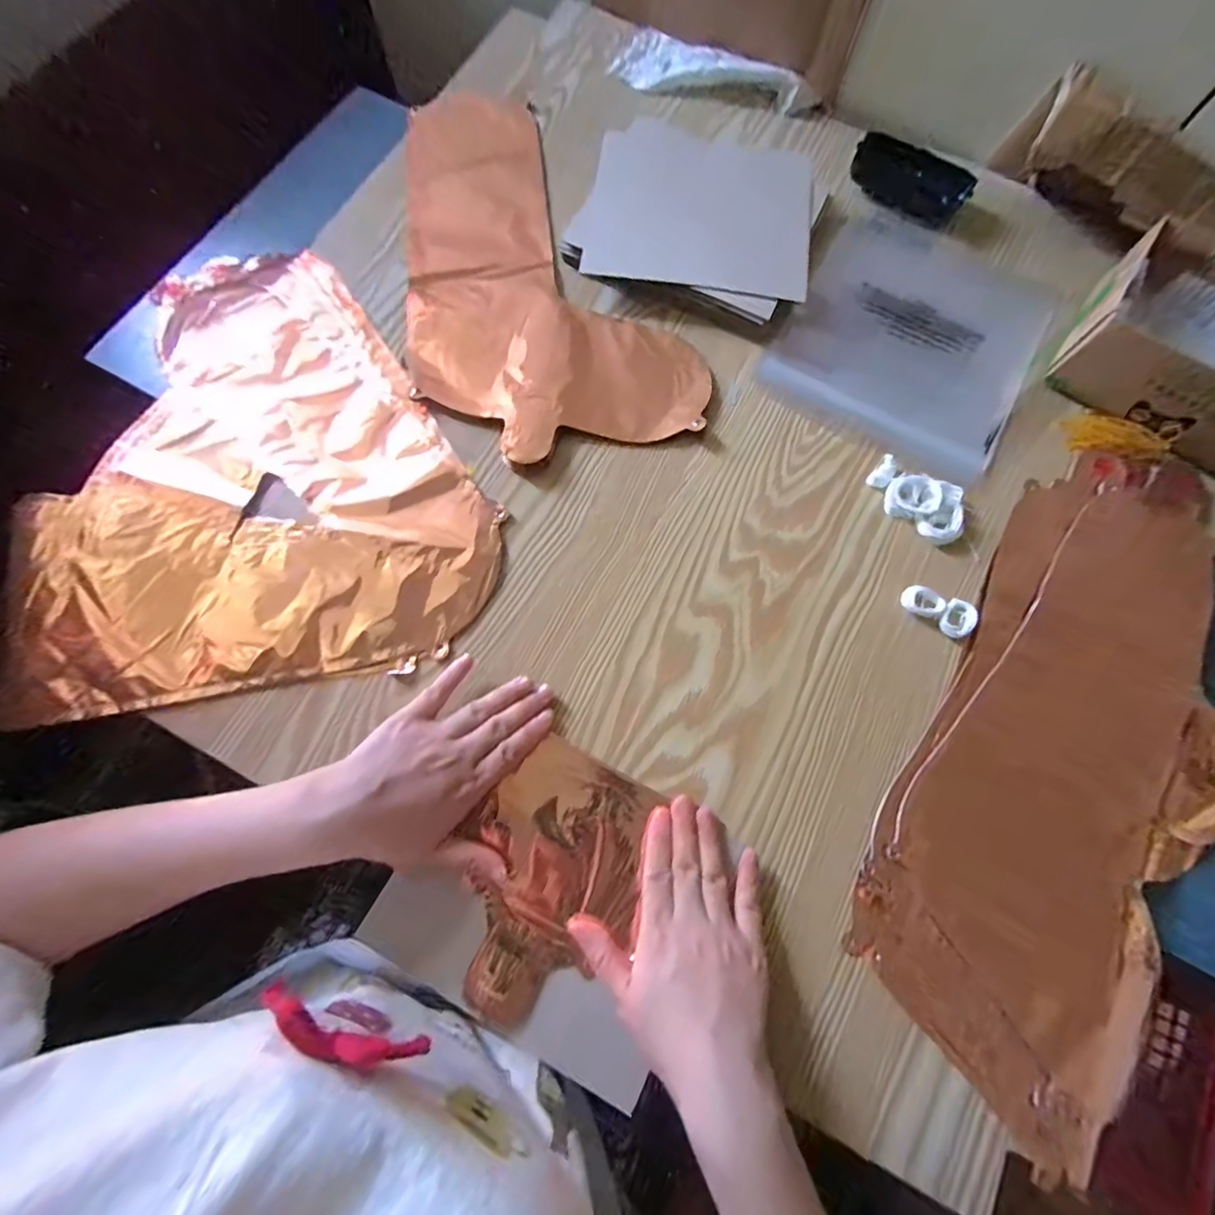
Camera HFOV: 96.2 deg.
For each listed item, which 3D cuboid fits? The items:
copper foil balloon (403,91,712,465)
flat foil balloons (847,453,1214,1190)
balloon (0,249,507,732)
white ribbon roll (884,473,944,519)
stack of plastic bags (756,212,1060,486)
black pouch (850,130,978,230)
[{"bbox_3d":[-0.076,-0.303,0.481,0.221,0.013,0.390,-17,75,-6],"label":"copper foil balloon"},{"bbox_3d":[0.333,0.098,0.375,0.202,0.014,0.452,31,75,7],"label":"flat foil balloons"},{"bbox_3d":[-0.269,-0.131,0.425,0.330,0.011,0.388,-9,74,-4],"label":"balloon"},{"bbox_3d":[0.235,-0.085,0.422,0.038,0.014,0.036,0,74,-2],"label":"white ribbon roll"},{"bbox_3d":[0.267,-0.239,0.473,0.198,0.010,0.220,30,75,7],"label":"stack of plastic bags"},{"bbox_3d":[0.283,-0.403,0.513,0.108,0.020,0.056,33,76,8],"label":"black pouch"}]

